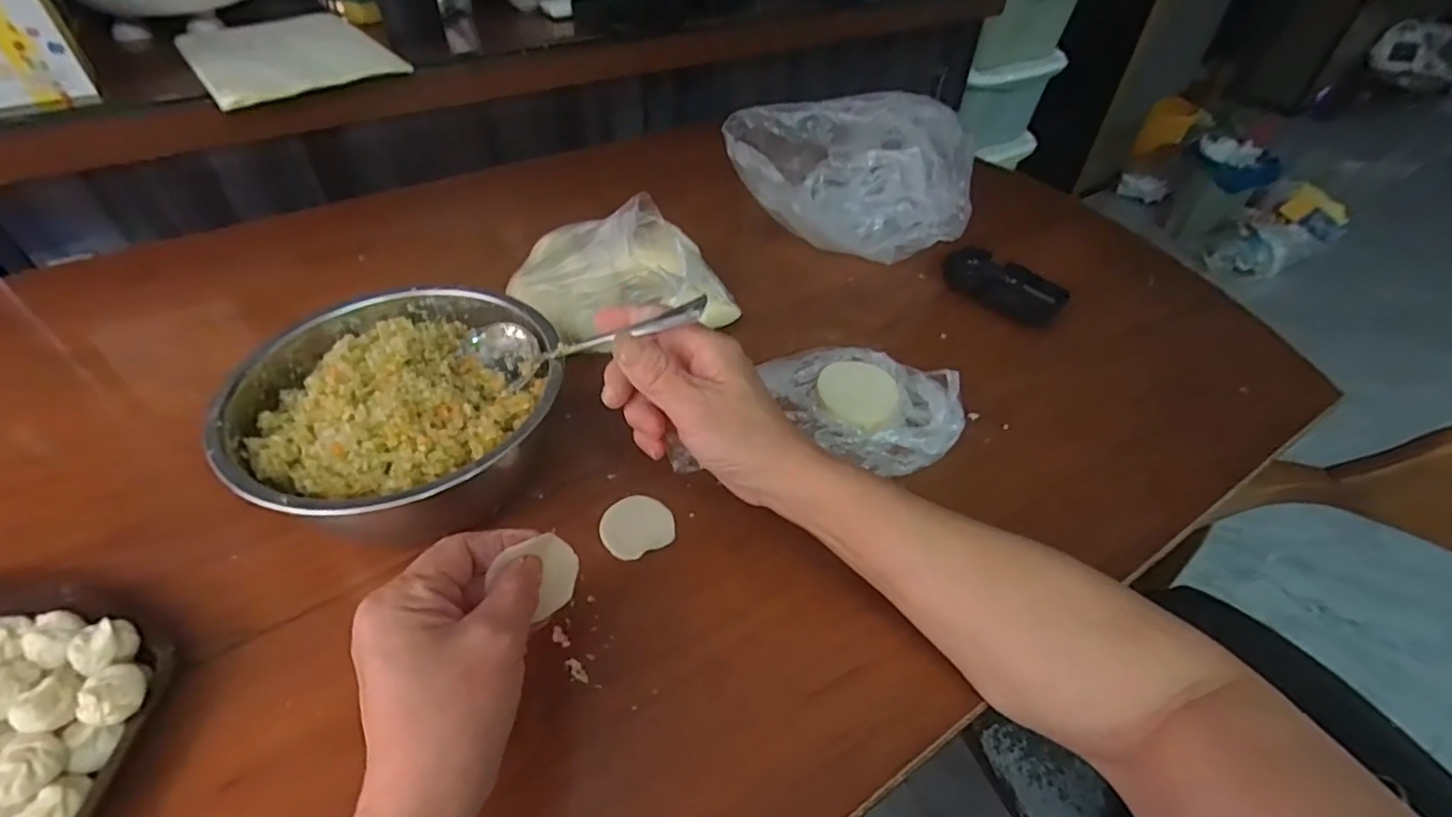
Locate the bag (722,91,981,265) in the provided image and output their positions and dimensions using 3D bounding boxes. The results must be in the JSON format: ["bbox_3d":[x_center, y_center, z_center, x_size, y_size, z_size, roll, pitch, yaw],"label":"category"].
[{"bbox_3d":[0.116,-0.214,0.606,0.232,0.130,0.097,-2,45,-4],"label":"bag"}]

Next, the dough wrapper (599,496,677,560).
[{"bbox_3d":[-0.055,0.072,0.395,0.044,0.004,0.045,1,45,-1],"label":"dough wrapper"}]

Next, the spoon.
[{"bbox_3d":[-0.088,-0.044,0.374,0.179,0.033,0.034,-7,38,32],"label":"spoon"}]

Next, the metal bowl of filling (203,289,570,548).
[{"bbox_3d":[-0.200,-0.003,0.397,0.177,0.067,0.171,1,45,-1],"label":"metal bowl of filling"}]

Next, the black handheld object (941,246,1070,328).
[{"bbox_3d":[0.258,-0.115,0.590,0.048,0.032,0.115,-31,54,-29],"label":"black handheld object"}]

